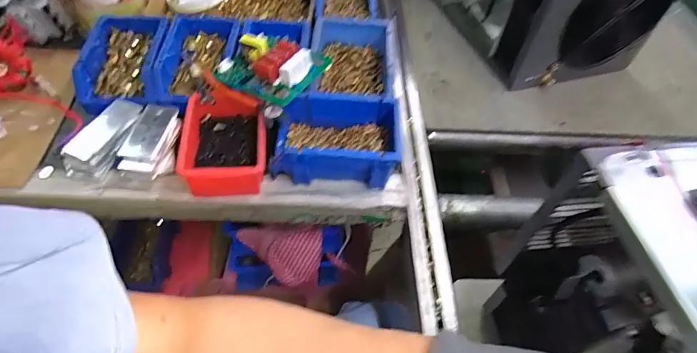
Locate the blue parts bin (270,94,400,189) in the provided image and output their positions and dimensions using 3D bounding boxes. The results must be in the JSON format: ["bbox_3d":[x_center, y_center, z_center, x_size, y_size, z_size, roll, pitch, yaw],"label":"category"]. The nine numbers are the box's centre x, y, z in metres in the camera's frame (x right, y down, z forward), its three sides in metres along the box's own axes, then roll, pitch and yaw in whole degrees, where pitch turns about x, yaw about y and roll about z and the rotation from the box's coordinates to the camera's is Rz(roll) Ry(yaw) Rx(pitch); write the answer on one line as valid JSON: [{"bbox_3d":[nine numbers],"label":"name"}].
[{"bbox_3d":[-0.015,-0.042,0.533,0.154,0.080,0.098,6,52,1],"label":"blue parts bin"}]

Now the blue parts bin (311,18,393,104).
[{"bbox_3d":[0.002,-0.155,0.617,0.122,0.073,0.199,4,52,0],"label":"blue parts bin"}]

